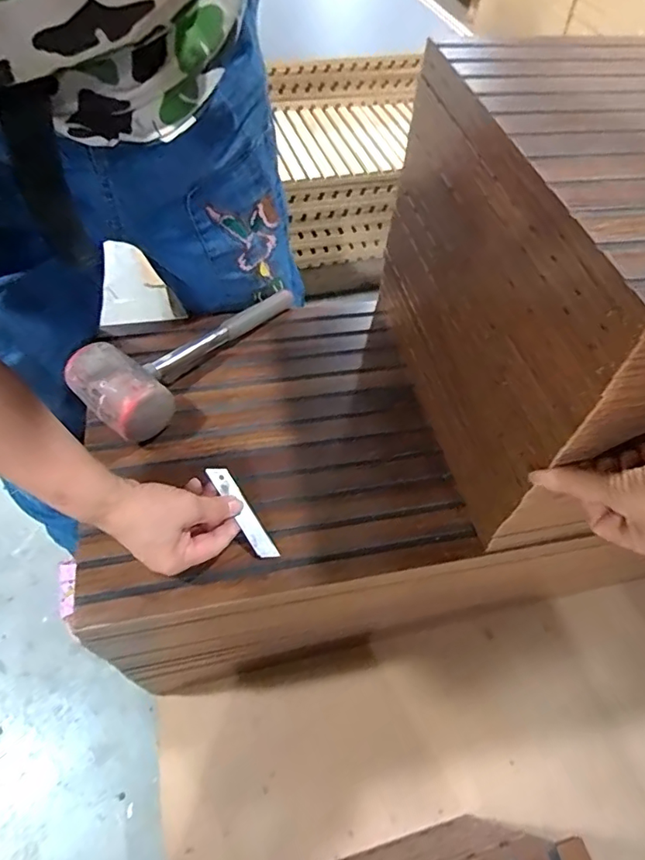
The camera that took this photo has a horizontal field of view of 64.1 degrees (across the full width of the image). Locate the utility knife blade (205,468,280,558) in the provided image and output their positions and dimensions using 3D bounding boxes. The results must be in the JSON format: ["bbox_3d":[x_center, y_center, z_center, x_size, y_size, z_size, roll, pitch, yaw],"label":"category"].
[{"bbox_3d":[-0.075,0.077,0.481,0.019,0.004,0.099,-28,81,-33],"label":"utility knife blade"}]

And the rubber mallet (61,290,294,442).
[{"bbox_3d":[-0.148,-0.094,0.597,0.111,0.054,0.276,35,48,19],"label":"rubber mallet"}]

